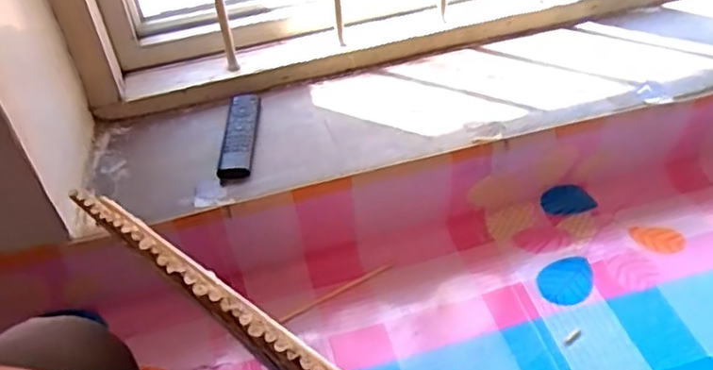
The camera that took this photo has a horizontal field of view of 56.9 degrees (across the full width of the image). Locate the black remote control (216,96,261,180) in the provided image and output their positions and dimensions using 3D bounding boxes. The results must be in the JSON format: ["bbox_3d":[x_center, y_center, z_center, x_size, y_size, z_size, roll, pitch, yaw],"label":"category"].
[{"bbox_3d":[-0.163,-0.071,0.924,0.046,0.019,0.163,-3,43,1],"label":"black remote control"}]

